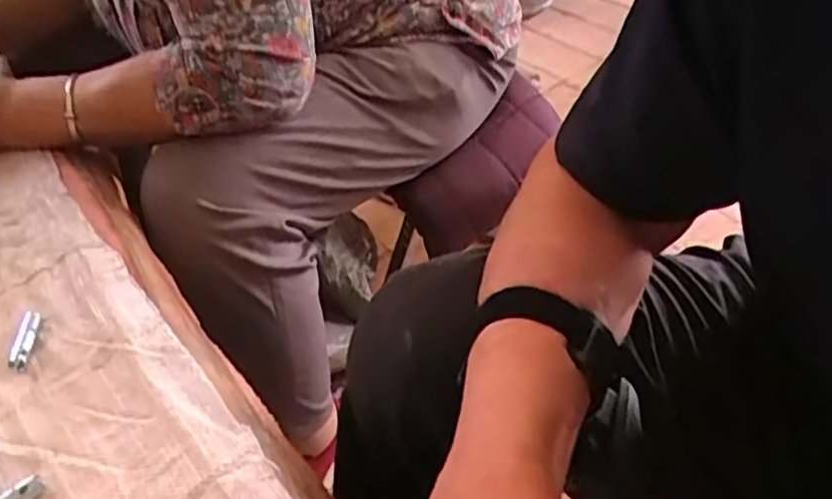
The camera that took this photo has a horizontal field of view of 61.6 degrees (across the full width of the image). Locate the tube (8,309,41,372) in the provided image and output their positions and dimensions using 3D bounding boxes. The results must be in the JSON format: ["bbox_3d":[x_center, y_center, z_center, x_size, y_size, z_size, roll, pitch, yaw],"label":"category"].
[{"bbox_3d":[-0.247,0.056,0.441,0.009,0.012,0.045,-12,43,-2],"label":"tube"}]

